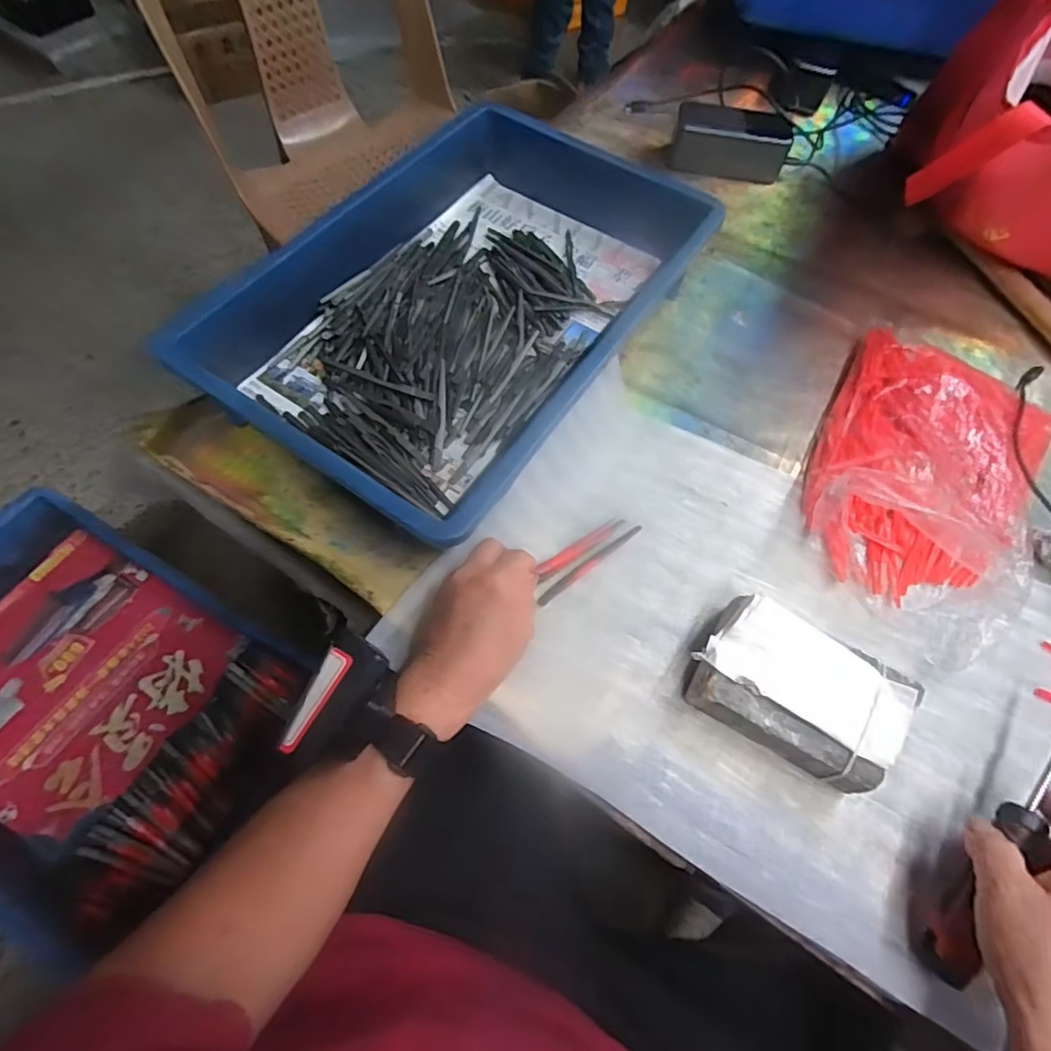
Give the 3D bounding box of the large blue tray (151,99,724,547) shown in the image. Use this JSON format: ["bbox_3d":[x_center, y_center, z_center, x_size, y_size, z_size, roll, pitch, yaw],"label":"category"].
[{"bbox_3d":[-0.046,-0.200,0.492,0.277,0.067,0.410,33,67,12],"label":"large blue tray"}]

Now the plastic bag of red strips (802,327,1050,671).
[{"bbox_3d":[0.326,-0.049,0.445,0.173,0.050,0.262,34,67,13],"label":"plastic bag of red strips"}]

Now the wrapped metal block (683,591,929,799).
[{"bbox_3d":[0.179,0.110,0.367,0.128,0.056,0.083,27,68,9],"label":"wrapped metal block"}]

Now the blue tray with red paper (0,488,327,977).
[{"bbox_3d":[-0.462,0.174,0.558,0.352,0.079,0.289,29,68,10],"label":"blue tray with red paper"}]

